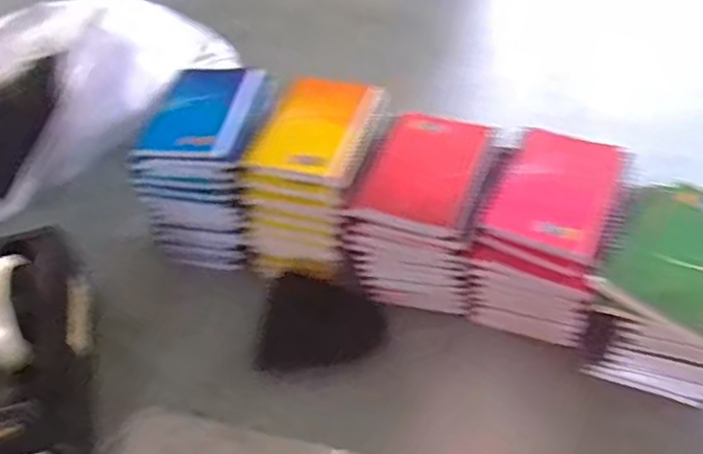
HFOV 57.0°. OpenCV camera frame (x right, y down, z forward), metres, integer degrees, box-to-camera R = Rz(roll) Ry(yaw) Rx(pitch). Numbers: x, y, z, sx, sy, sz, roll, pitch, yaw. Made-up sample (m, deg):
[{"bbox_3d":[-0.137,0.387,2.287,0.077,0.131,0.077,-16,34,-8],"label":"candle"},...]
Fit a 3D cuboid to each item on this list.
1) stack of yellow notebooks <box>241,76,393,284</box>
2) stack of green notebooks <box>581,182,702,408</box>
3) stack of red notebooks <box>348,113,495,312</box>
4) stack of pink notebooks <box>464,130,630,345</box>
[{"bbox_3d":[-0.030,-0.047,0.623,0.100,0.118,0.156,11,50,14],"label":"stack of yellow notebooks"},{"bbox_3d":[0.252,0.054,0.501,0.114,0.113,0.138,22,54,22],"label":"stack of green notebooks"},{"bbox_3d":[0.066,-0.019,0.589,0.107,0.111,0.146,10,50,13],"label":"stack of red notebooks"},{"bbox_3d":[0.164,0.015,0.560,0.106,0.118,0.161,19,53,20],"label":"stack of pink notebooks"}]

